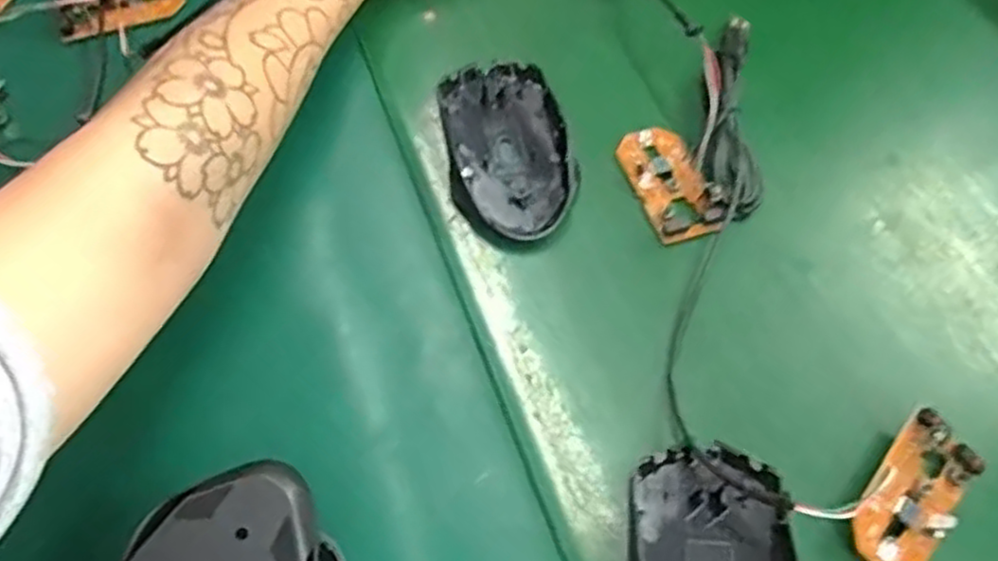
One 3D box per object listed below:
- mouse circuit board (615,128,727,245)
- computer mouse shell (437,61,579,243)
[{"bbox_3d":[0.088,-0.052,0.382,0.036,0.019,0.067,-13,62,-8],"label":"mouse circuit board"},{"bbox_3d":[0.003,-0.073,0.387,0.061,0.019,0.110,-7,61,-5],"label":"computer mouse shell"}]

